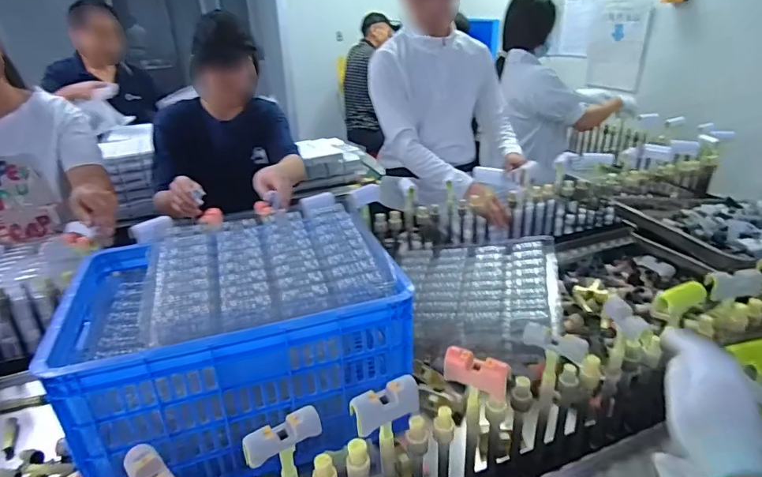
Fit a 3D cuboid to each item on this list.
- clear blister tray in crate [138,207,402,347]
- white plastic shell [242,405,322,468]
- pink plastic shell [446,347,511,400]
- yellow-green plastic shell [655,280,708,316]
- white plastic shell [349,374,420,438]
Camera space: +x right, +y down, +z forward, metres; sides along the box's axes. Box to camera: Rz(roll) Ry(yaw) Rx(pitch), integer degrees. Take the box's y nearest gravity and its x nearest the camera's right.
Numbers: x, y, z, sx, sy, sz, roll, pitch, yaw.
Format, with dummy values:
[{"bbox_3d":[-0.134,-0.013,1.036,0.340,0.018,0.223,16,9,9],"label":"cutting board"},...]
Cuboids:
[{"bbox_3d":[-0.185,0.035,0.755,0.350,0.030,0.267,-9,34,-15],"label":"clear blister tray in crate"},{"bbox_3d":[-0.098,0.194,0.459,0.077,0.025,0.024,-16,29,-28],"label":"white plastic shell"},{"bbox_3d":[0.112,0.157,0.543,0.075,0.038,0.025,10,28,23],"label":"pink plastic shell"},{"bbox_3d":[0.431,0.083,0.659,0.078,0.032,0.028,-11,27,-19],"label":"yellow-green plastic shell"},{"bbox_3d":[0.004,0.177,0.498,0.074,0.042,0.023,-13,28,-23],"label":"white plastic shell"}]

